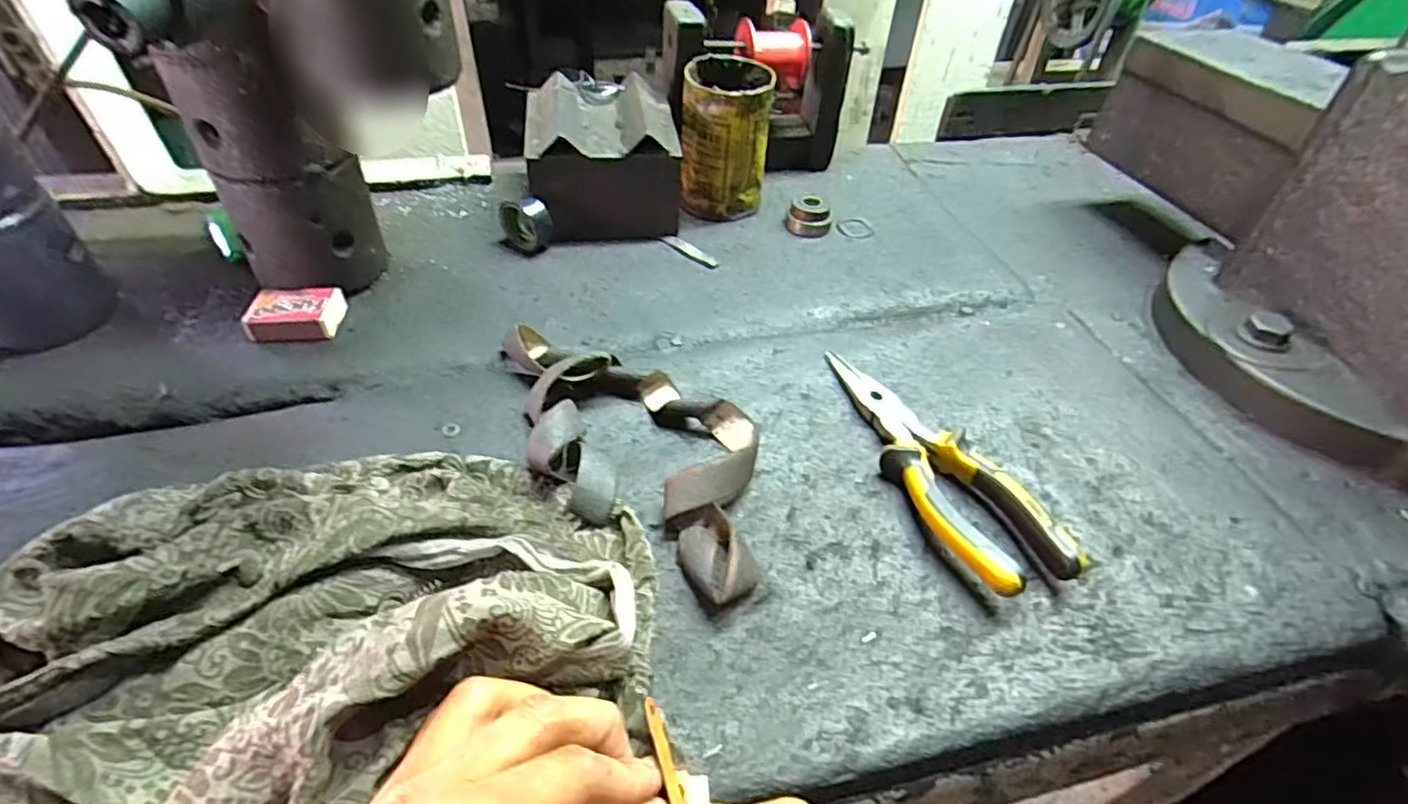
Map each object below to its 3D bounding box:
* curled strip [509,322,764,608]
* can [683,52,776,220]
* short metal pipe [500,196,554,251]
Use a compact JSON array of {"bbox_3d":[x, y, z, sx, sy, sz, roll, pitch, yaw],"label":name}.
[{"bbox_3d":[-0.046,0.015,0.380,0.218,0.028,0.108,28,50,24],"label":"curled strip"},{"bbox_3d":[0.019,-0.223,0.560,0.071,0.116,0.069,4,44,1],"label":"can"},{"bbox_3d":[-0.144,-0.145,0.527,0.041,0.042,0.016,23,48,19],"label":"short metal pipe"}]

